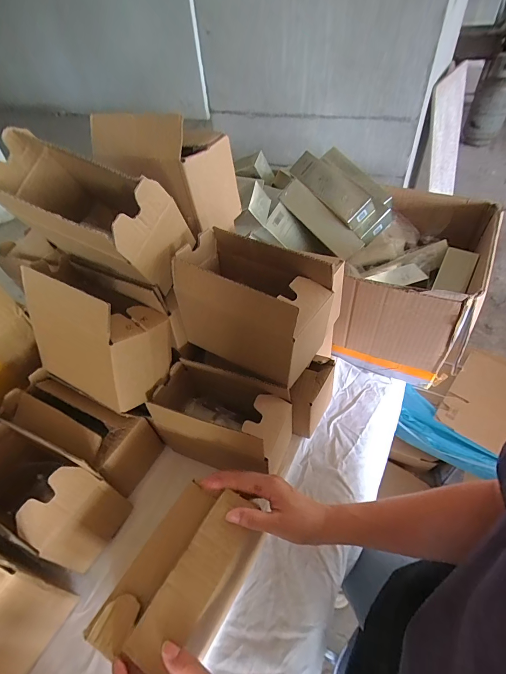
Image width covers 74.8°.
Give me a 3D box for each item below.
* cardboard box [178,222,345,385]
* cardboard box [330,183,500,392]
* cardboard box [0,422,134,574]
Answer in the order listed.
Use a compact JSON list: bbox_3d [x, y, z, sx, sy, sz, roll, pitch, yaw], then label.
[{"bbox_3d":[-0.001,-0.040,0.439,0.180,0.150,0.099,21,51,24],"label":"cardboard box"},{"bbox_3d":[0.323,-0.106,0.661,0.218,0.215,0.363,16,49,20],"label":"cardboard box"},{"bbox_3d":[-0.288,0.217,0.452,0.184,0.149,0.096,17,49,21],"label":"cardboard box"}]

